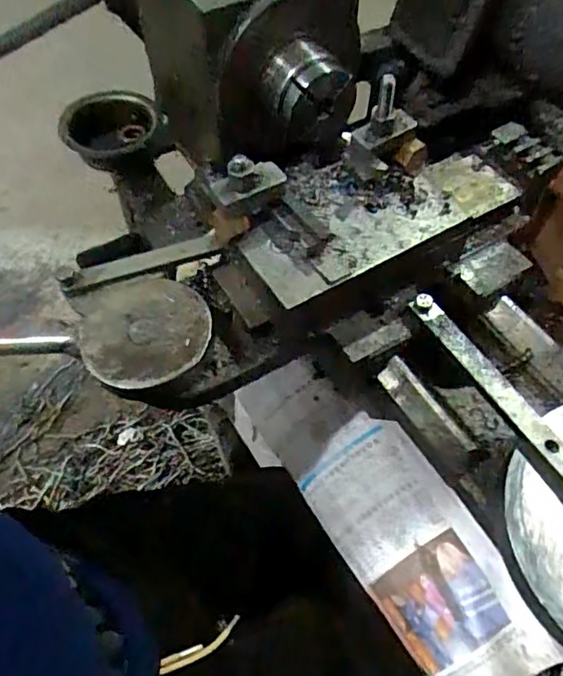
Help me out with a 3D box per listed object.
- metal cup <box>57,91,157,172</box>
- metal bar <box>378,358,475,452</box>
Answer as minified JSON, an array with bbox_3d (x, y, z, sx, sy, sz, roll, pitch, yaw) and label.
[{"bbox_3d":[-0.229,-0.277,0.777,0.127,0.038,0.127,18,60,15],"label":"metal cup"},{"bbox_3d":[0.112,0.056,0.455,0.019,0.020,0.091,-29,61,-18],"label":"metal bar"}]

